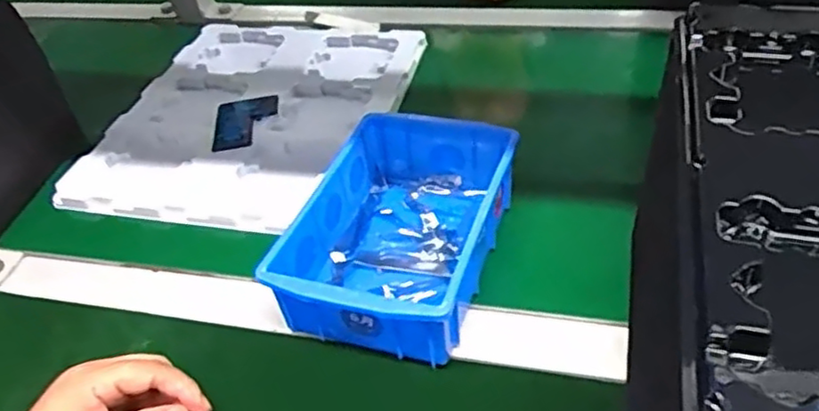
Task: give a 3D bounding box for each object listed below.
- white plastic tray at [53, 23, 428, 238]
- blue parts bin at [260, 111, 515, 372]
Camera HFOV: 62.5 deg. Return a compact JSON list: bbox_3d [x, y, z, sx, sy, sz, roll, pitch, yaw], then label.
[{"bbox_3d":[-0.156,-0.097,0.686,0.272,0.019,0.316,8,44,17],"label":"white plastic tray"},{"bbox_3d":[-0.003,0.017,0.502,0.127,0.069,0.200,10,45,19],"label":"blue parts bin"}]

